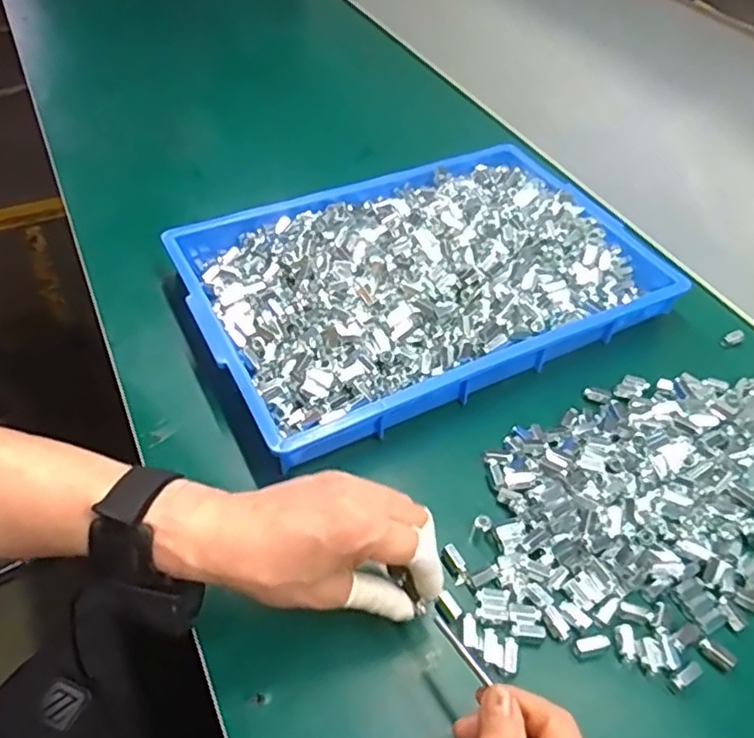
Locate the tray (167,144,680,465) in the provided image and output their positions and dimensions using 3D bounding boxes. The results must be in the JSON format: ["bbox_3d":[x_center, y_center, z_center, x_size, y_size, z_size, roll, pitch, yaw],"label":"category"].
[{"bbox_3d":[0.042,-0.097,0.610,0.416,0.057,0.281,-21,53,-20],"label":"tray"}]

